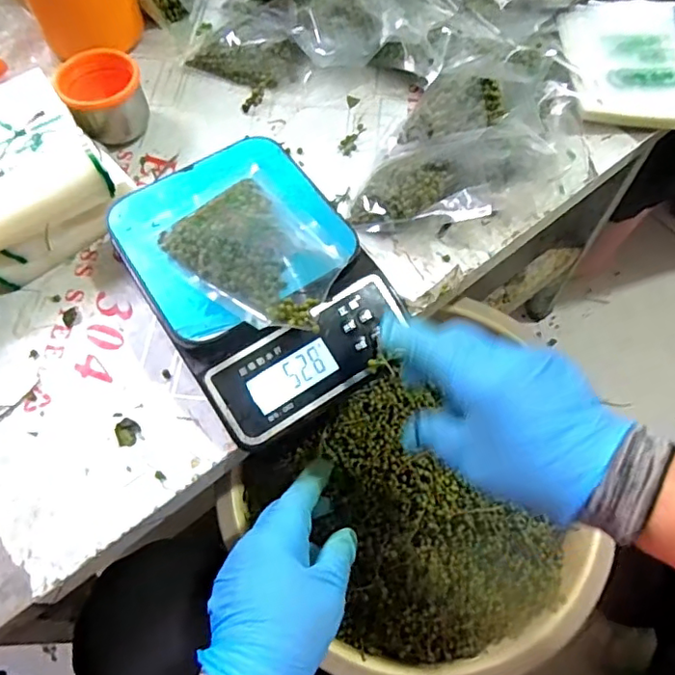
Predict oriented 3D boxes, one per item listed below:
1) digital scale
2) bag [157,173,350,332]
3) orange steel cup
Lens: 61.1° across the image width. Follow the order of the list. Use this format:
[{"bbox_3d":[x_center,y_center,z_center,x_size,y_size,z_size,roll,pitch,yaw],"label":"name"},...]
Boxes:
[{"bbox_3d":[-0.058,-0.042,0.420,0.147,0.056,0.207,-31,67,-15],"label":"digital scale"},{"bbox_3d":[-0.056,-0.057,0.386,0.086,0.028,0.123,-34,67,-16],"label":"bag"},{"bbox_3d":[-0.203,-0.210,0.503,0.067,0.052,0.058,-32,67,-15],"label":"orange steel cup"}]

